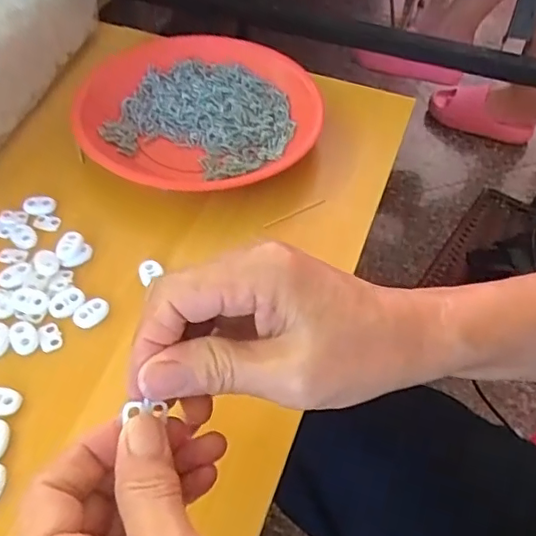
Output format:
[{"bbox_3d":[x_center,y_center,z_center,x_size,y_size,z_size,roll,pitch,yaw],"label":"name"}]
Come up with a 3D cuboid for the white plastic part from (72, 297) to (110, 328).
[{"bbox_3d":[-0.110,0.028,0.357,0.016,0.005,0.023,33,57,21],"label":"white plastic part"}]

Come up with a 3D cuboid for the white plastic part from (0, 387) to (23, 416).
[{"bbox_3d":[-0.149,0.073,0.316,0.022,0.004,0.016,11,51,5],"label":"white plastic part"}]

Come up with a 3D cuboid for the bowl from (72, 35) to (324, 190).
[{"bbox_3d":[-0.056,-0.133,0.475,0.189,0.029,0.195,-4,51,-6],"label":"bowl"}]

